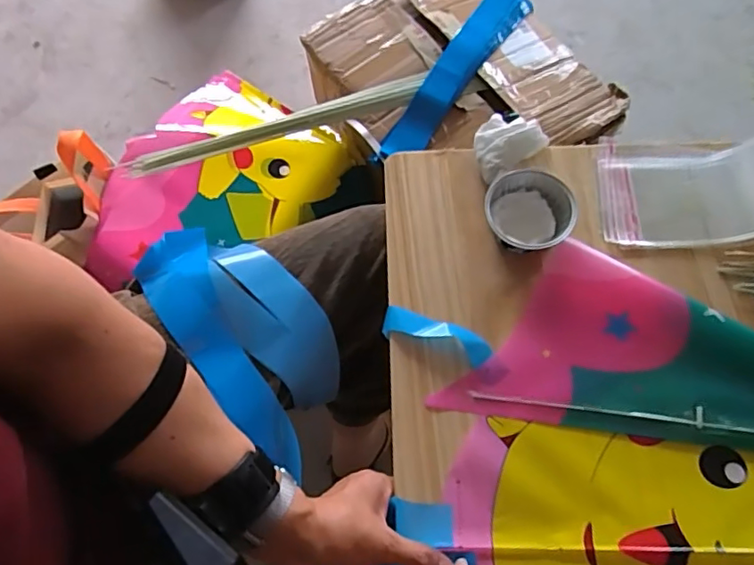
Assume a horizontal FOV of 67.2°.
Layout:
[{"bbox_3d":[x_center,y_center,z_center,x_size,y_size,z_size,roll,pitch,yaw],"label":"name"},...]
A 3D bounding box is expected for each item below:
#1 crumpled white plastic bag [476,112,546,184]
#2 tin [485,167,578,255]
[{"bbox_3d":[0.125,-0.142,0.568,0.080,0.032,0.063,-38,72,-9],"label":"crumpled white plastic bag"},{"bbox_3d":[0.145,-0.068,0.539,0.078,0.034,0.079,-1,69,3],"label":"tin"}]

